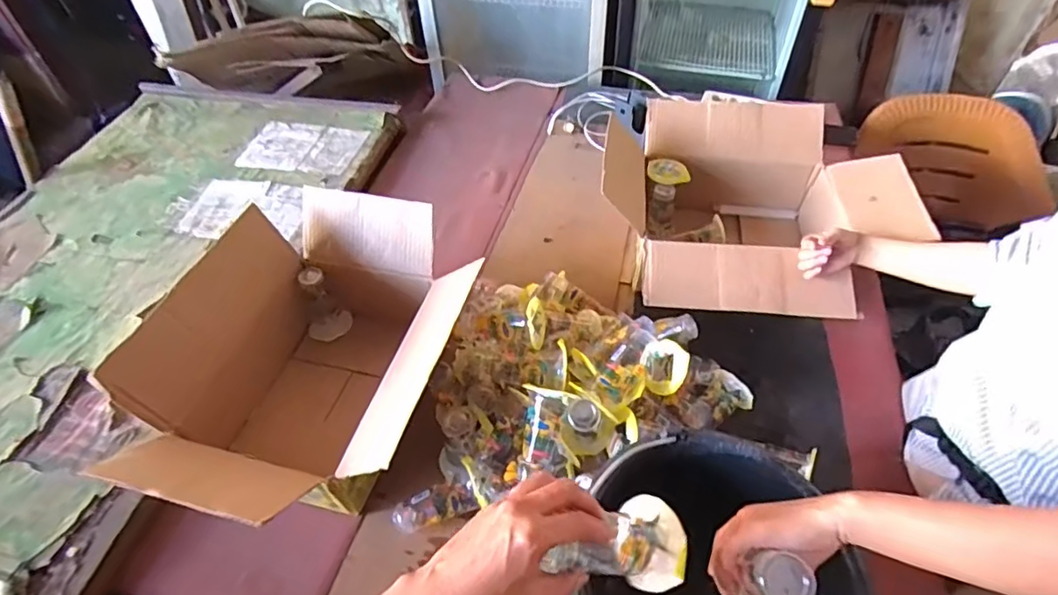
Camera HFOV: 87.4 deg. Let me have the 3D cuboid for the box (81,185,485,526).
[{"bbox_3d":[-0.298,0.100,0.812,0.341,0.258,0.490,14,51,12],"label":"box"}]

